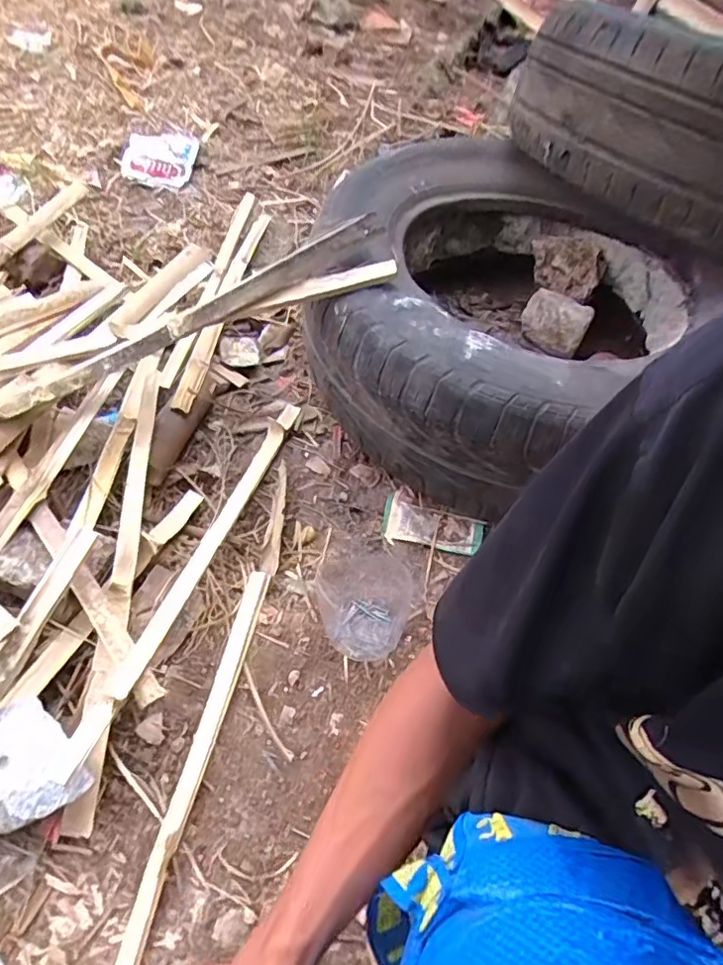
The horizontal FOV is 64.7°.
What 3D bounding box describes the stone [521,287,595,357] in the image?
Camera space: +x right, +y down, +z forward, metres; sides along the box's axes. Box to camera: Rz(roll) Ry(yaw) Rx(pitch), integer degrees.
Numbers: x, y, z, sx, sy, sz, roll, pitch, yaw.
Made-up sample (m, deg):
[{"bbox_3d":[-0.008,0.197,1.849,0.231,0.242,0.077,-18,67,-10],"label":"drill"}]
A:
[{"bbox_3d":[0.289,-0.240,0.862,0.099,0.076,0.052,28,56,14],"label":"stone"}]

